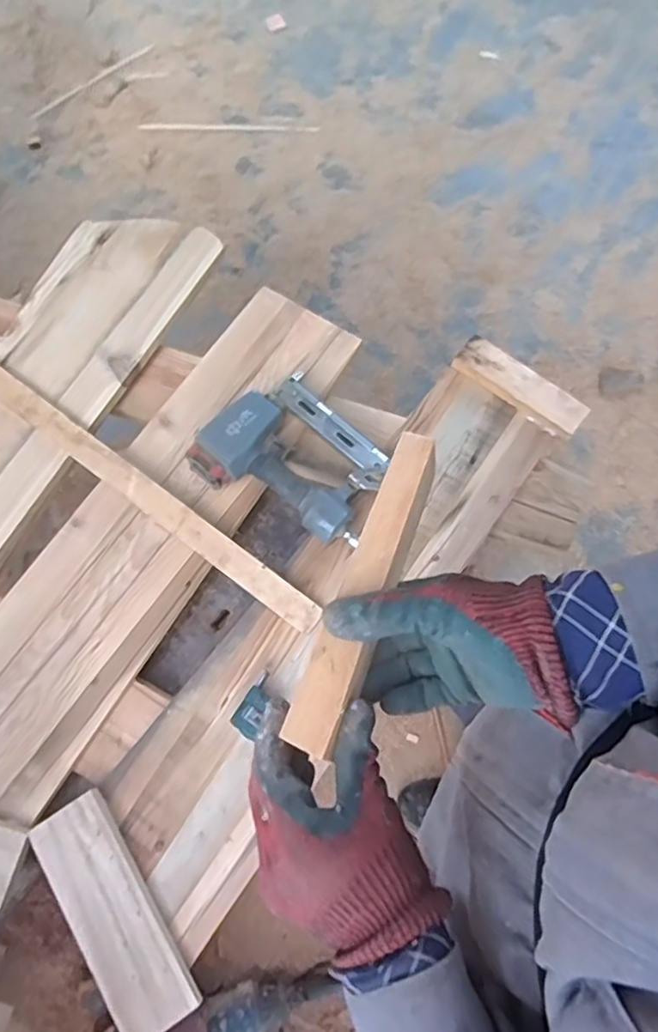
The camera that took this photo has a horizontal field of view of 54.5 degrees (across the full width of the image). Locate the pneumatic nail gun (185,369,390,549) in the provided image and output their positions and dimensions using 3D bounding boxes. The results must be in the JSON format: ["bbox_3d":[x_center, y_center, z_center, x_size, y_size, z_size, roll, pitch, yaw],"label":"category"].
[{"bbox_3d":[-0.034,-0.094,0.948,0.285,0.070,0.208,25,76,9],"label":"pneumatic nail gun"}]

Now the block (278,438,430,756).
[{"bbox_3d":[0.027,0.044,0.419,0.034,0.015,0.220,20,74,8],"label":"block"}]

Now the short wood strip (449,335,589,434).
[{"bbox_3d":[0.293,-0.202,0.979,0.210,0.031,0.053,37,78,12],"label":"short wood strip"}]

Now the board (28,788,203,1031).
[{"bbox_3d":[-0.279,0.511,0.816,0.103,0.027,0.286,-32,75,-7],"label":"board"}]

